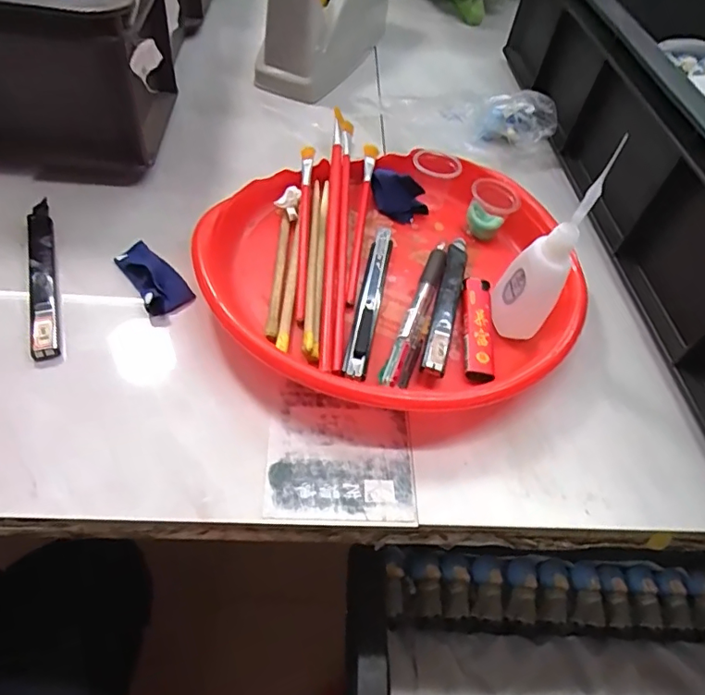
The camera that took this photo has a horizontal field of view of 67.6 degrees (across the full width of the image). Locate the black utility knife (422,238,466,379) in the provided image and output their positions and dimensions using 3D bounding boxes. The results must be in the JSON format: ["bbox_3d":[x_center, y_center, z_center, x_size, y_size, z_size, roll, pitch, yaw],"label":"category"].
[{"bbox_3d":[0.064,-0.034,0.354,0.015,0.013,0.128,16,53,4],"label":"black utility knife"}]

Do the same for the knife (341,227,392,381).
[{"bbox_3d":[0.012,-0.038,0.351,0.016,0.010,0.132,13,53,1],"label":"knife"}]

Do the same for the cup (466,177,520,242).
[{"bbox_3d":[0.106,-0.106,0.403,0.035,0.032,0.038,4,53,-5],"label":"cup"}]

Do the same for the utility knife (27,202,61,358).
[{"bbox_3d":[-0.198,-0.048,0.339,0.016,0.015,0.133,-12,56,-17],"label":"utility knife"}]

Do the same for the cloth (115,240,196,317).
[{"bbox_3d":[-0.132,-0.048,0.349,0.030,0.014,0.065,-27,62,-26],"label":"cloth"}]

